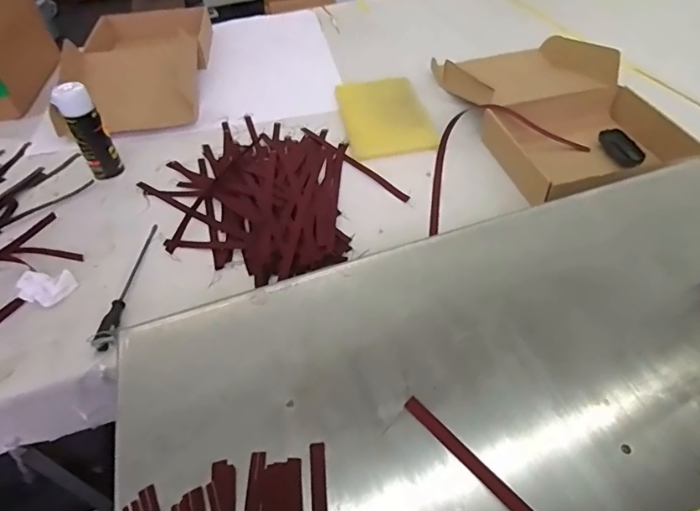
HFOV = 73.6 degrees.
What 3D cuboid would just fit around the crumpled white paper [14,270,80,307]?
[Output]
[{"bbox_3d":[-0.521,0.050,0.802,0.081,0.035,0.078,24,54,25],"label":"crumpled white paper"}]

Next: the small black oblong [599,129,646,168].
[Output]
[{"bbox_3d":[0.558,-0.220,0.961,0.039,0.032,0.108,-15,48,-8],"label":"small black oblong"}]

